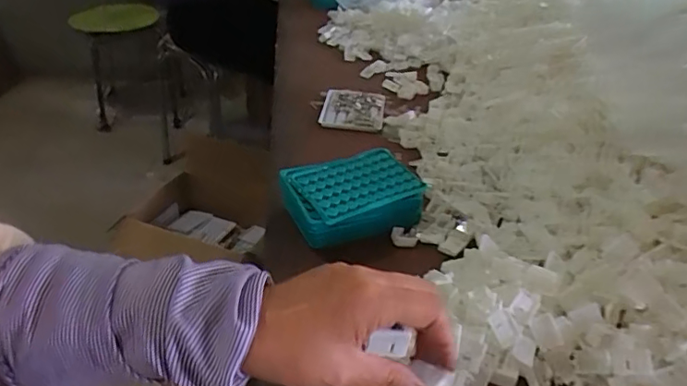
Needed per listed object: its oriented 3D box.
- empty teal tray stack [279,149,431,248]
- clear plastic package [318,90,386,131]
[{"bbox_3d":[0.007,0.002,0.602,0.136,0.048,0.101,-12,35,-25],"label":"empty teal tray stack"},{"bbox_3d":[0.015,-0.132,0.867,0.096,0.012,0.125,7,32,4],"label":"clear plastic package"}]

